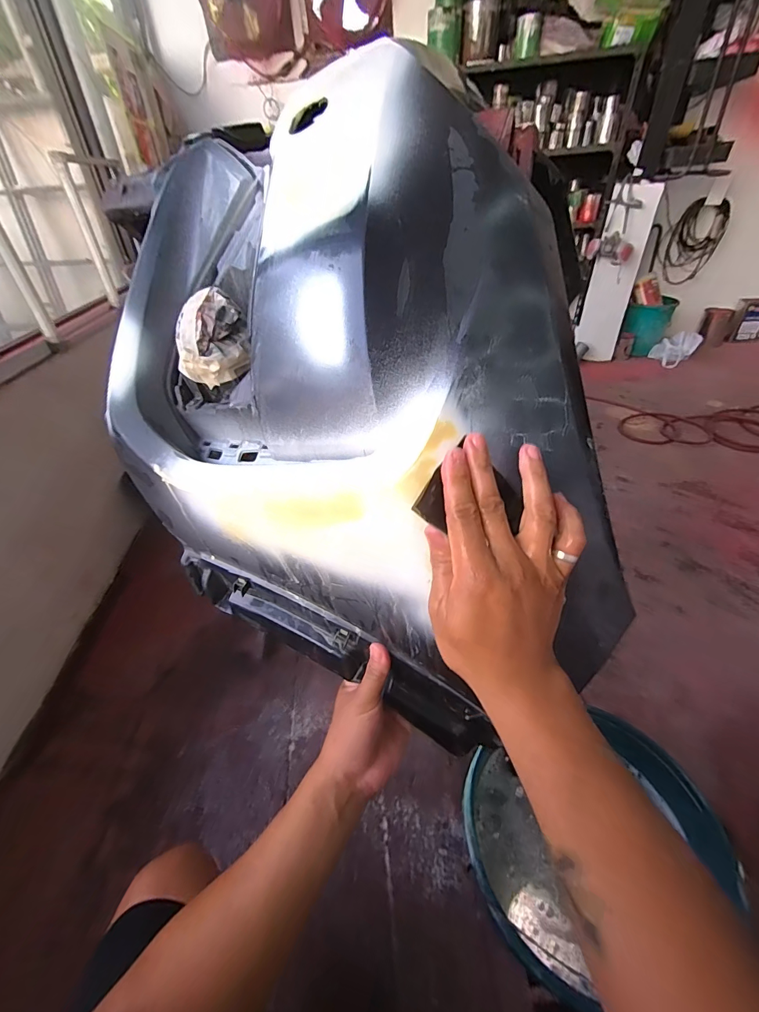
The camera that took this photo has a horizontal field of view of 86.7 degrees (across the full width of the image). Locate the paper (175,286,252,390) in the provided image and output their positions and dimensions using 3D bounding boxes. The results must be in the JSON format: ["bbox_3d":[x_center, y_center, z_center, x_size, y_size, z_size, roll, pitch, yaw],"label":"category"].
[{"bbox_3d":[-0.166,-0.162,0.393,0.070,0.073,0.063,-18,41,-17],"label":"paper"}]

